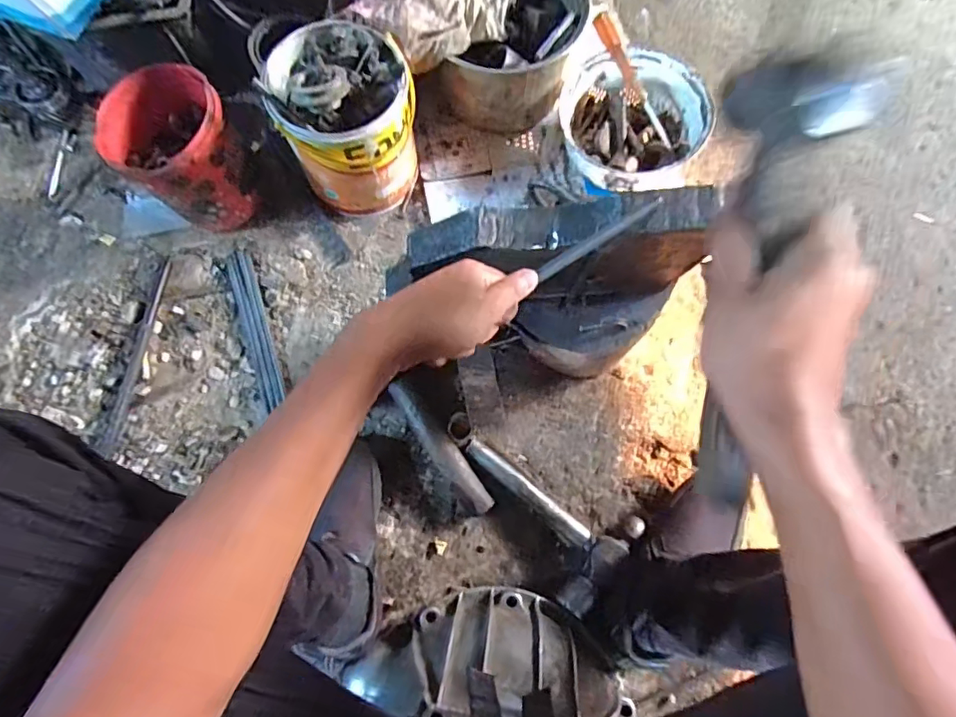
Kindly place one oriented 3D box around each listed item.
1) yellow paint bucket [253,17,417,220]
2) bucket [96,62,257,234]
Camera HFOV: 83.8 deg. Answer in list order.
[{"bbox_3d":[-0.177,-0.323,0.745,0.173,0.215,0.160,0,72,-1],"label":"yellow paint bucket"},{"bbox_3d":[-0.404,-0.276,0.742,0.147,0.173,0.155,0,72,0],"label":"bucket"}]

